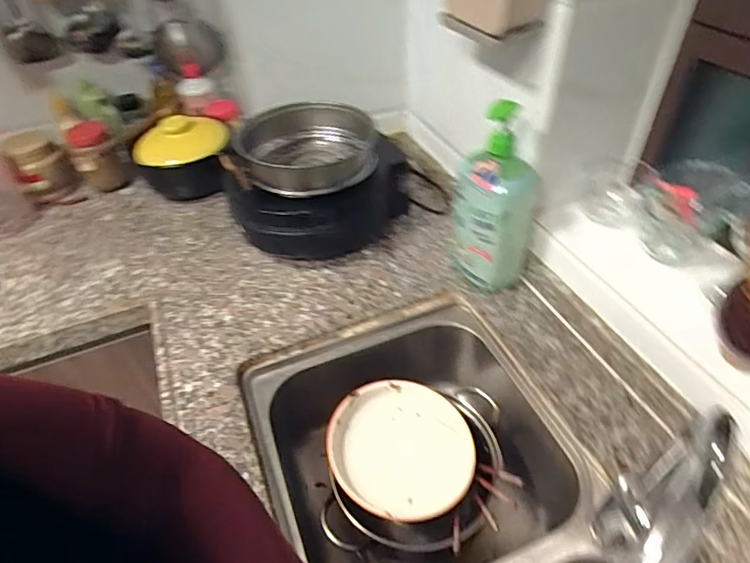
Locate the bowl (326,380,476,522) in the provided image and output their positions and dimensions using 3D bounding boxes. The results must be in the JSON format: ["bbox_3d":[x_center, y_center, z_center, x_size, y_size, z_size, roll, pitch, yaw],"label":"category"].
[{"bbox_3d":[0.036,0.227,0.687,0.193,0.038,0.193,-2,43,2],"label":"bowl"}]

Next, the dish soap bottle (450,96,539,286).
[{"bbox_3d":[0.173,-0.111,0.719,0.114,0.287,0.080,11,45,15],"label":"dish soap bottle"}]

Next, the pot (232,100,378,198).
[{"bbox_3d":[-0.113,-0.220,0.837,0.221,0.086,0.195,-6,45,-3],"label":"pot"}]

